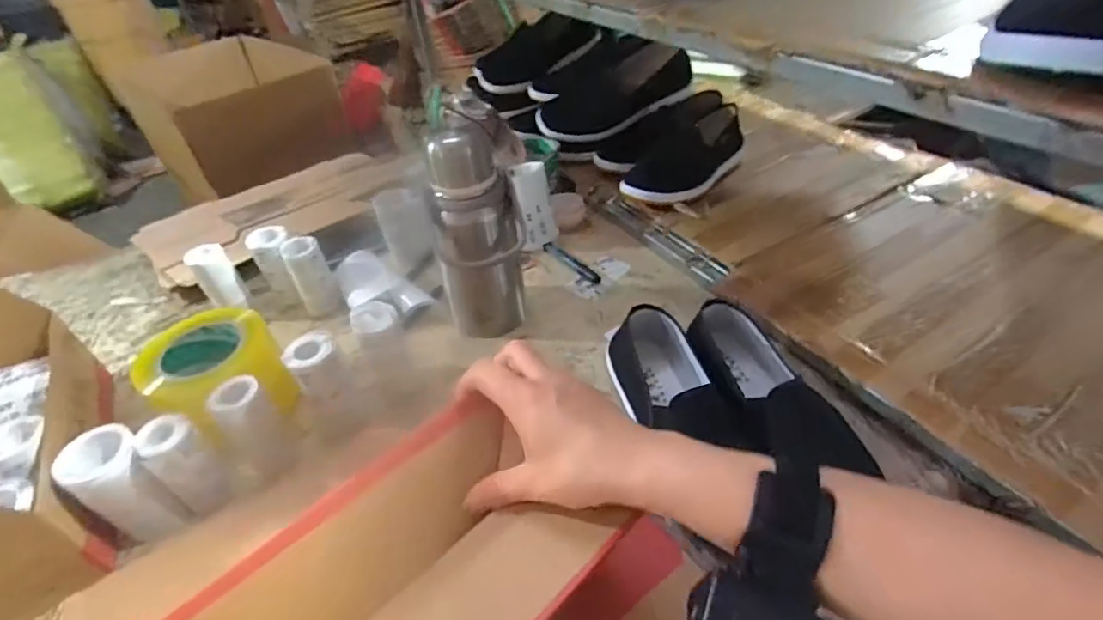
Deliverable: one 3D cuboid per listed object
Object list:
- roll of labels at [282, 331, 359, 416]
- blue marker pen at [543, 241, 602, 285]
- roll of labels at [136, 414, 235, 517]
[{"bbox_3d":[-0.229,0.071,0.546,0.050,0.092,0.043,-26,44,-20],"label":"roll of labels"},{"bbox_3d":[0.029,-0.066,0.745,0.018,0.013,0.107,-30,46,-24],"label":"blue marker pen"},{"bbox_3d":[-0.325,0.141,0.483,0.040,0.099,0.043,-4,41,4],"label":"roll of labels"}]

